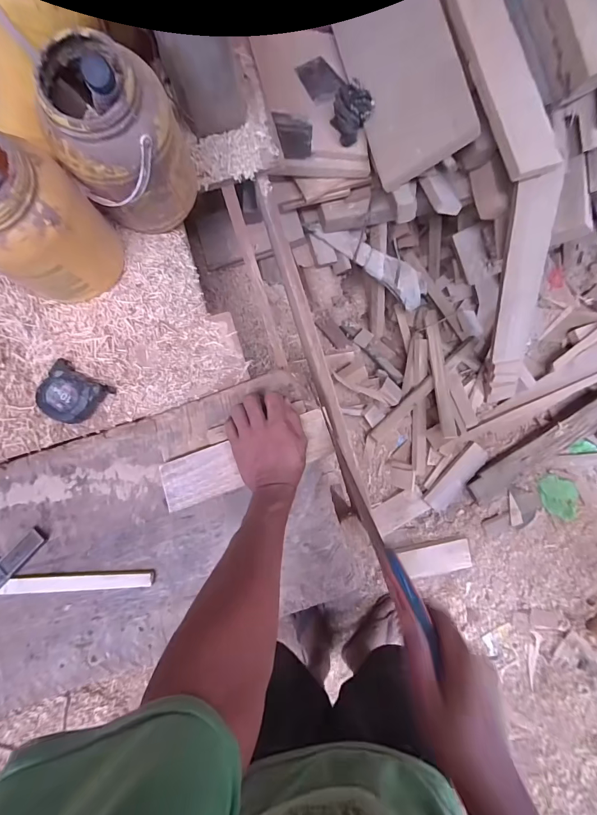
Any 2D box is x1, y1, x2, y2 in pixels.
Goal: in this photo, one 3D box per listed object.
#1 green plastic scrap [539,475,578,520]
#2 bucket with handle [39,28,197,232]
[{"bbox_3d":[0.845,0.295,1.145,0.128,0.005,0.148,-3,94,-6],"label":"green plastic scrap"},{"bbox_3d":[-0.232,-0.350,0.480,0.135,0.222,0.136,0,80,1],"label":"bucket with handle"}]

